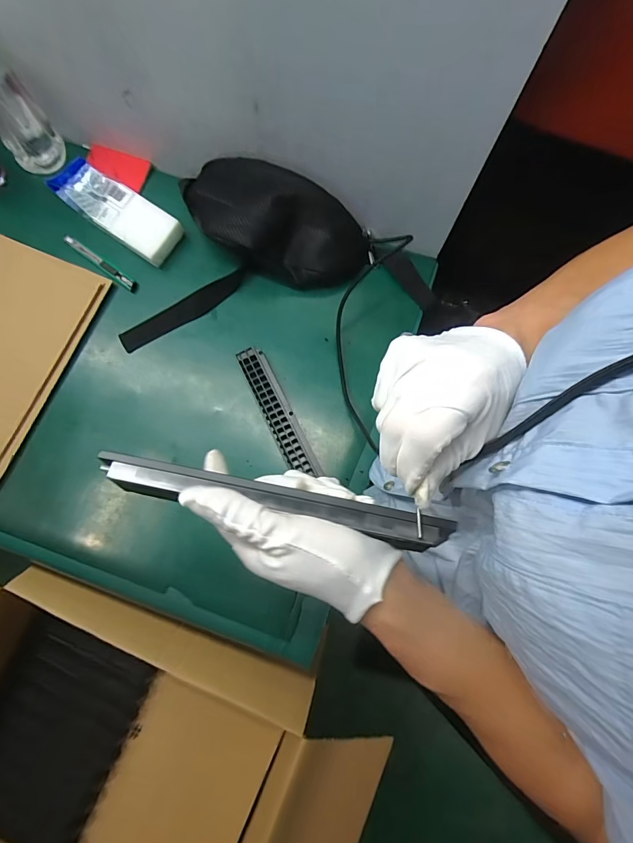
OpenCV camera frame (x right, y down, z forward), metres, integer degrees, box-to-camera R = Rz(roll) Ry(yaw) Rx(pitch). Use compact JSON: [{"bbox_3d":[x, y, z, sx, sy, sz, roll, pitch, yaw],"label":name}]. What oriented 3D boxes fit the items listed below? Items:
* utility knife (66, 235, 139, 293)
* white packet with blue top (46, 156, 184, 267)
[{"bbox_3d":[-0.327,-0.242,0.604,0.137,0.009,0.015,37,81,6],"label":"utility knife"},{"bbox_3d":[-0.300,-0.318,0.590,0.205,0.032,0.071,35,81,6],"label":"white packet with blue top"}]

